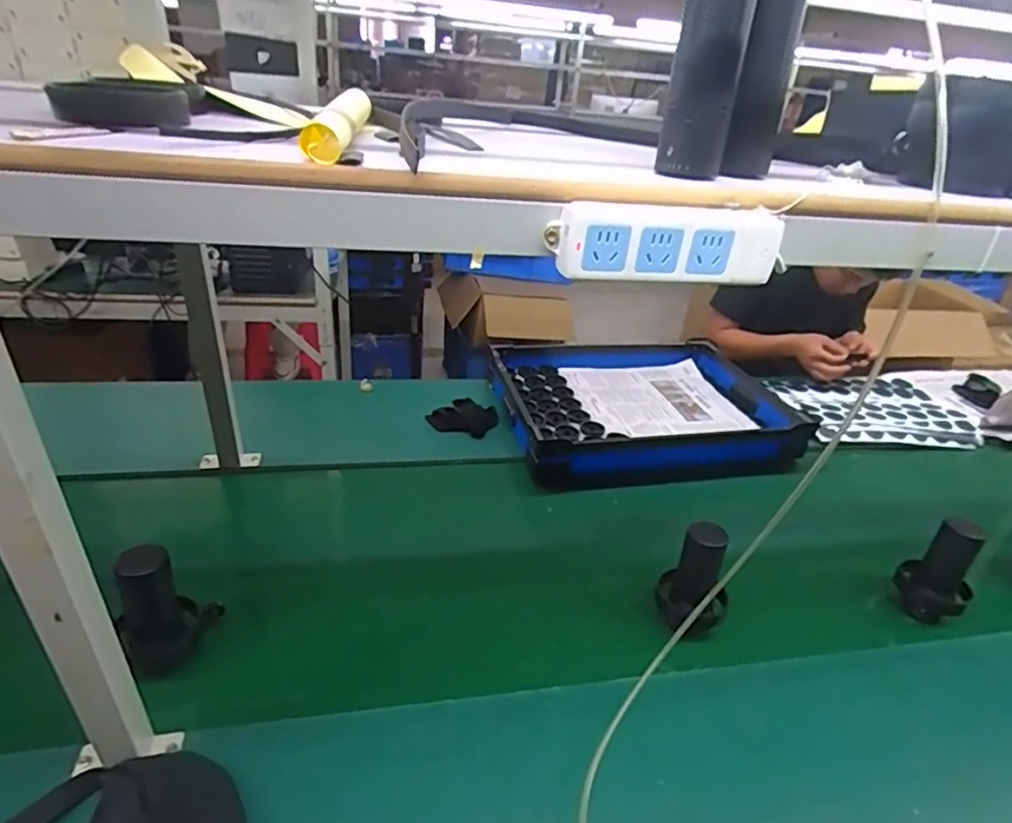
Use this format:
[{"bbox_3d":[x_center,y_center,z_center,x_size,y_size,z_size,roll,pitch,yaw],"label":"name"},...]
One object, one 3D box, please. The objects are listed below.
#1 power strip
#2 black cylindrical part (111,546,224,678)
[{"bbox_3d":[0.123,-0.129,0.450,0.179,0.053,0.028,1,31,-8],"label":"power strip"},{"bbox_3d":[-0.410,0.226,0.706,0.061,0.154,0.102,23,35,27],"label":"black cylindrical part"}]

